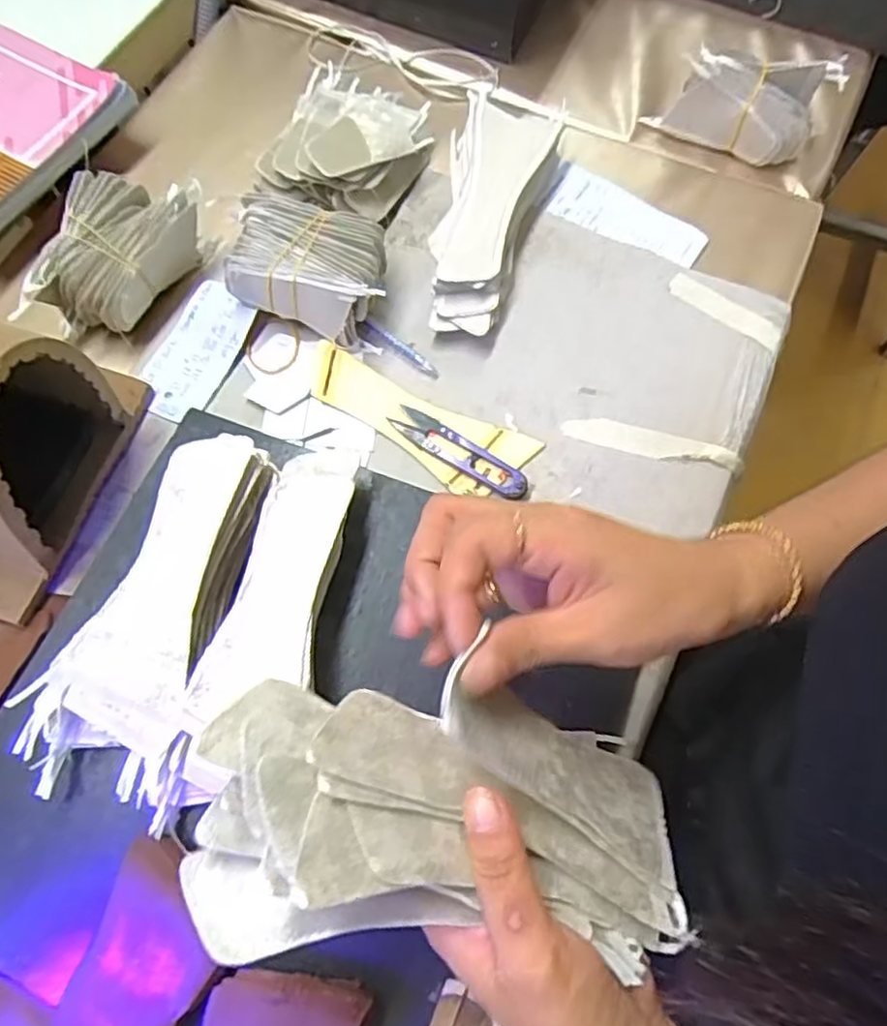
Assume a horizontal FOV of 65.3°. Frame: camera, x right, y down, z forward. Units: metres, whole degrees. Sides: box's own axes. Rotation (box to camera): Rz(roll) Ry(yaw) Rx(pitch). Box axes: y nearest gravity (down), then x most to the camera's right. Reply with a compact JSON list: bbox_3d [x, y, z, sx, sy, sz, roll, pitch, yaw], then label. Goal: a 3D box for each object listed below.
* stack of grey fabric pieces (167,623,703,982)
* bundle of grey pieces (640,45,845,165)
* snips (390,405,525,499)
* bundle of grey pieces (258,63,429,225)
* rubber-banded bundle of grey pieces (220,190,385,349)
[{"bbox_3d":[0.009,0.116,0.265,0.194,0.058,0.093,14,68,-18],"label":"stack of grey fabric pieces"},{"bbox_3d":[0.234,-0.325,0.538,0.125,0.054,0.064,23,70,8],"label":"bundle of grey pieces"},{"bbox_3d":[0.010,-0.040,0.444,0.098,0.009,0.021,32,72,11],"label":"snips"},{"bbox_3d":[-0.071,-0.279,0.514,0.110,0.050,0.114,0,69,-1],"label":"bundle of grey pieces"},{"bbox_3d":[-0.085,-0.166,0.463,0.097,0.059,0.072,18,69,6],"label":"rubber-banded bundle of grey pieces"}]

